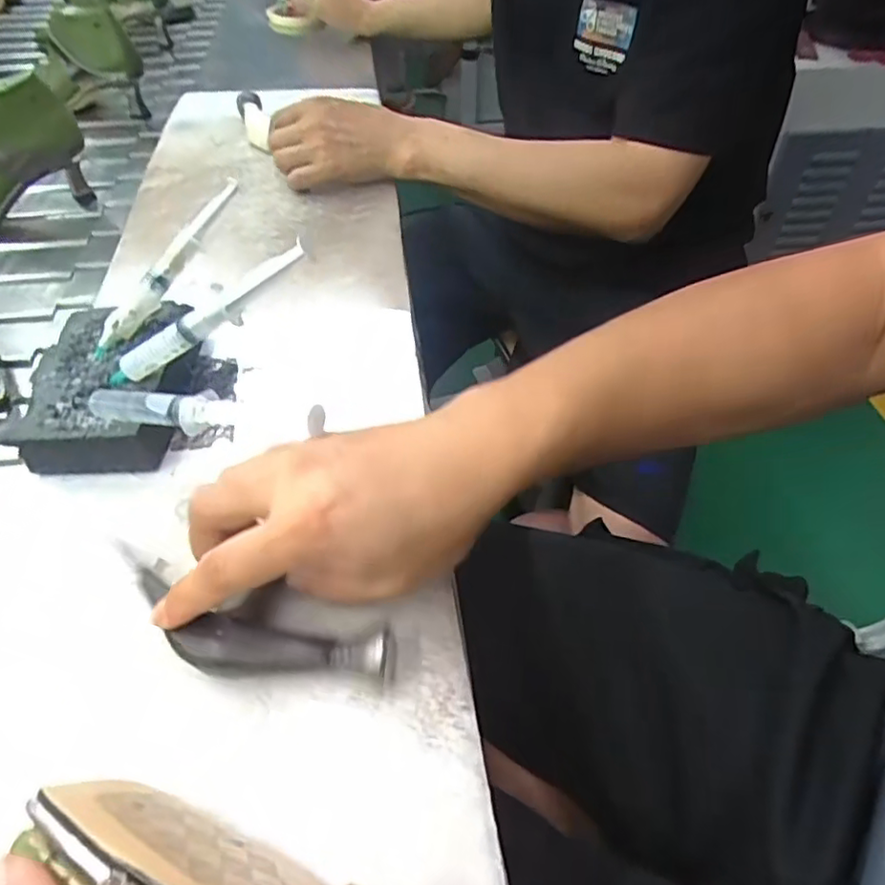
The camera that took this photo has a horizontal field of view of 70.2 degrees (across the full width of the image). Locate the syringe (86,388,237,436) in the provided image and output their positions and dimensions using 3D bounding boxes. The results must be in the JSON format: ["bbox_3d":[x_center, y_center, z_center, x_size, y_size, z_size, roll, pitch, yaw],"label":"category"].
[{"bbox_3d":[-0.159,-0.020,0.351,0.113,0.012,0.024,5,46,26],"label":"syringe"}]

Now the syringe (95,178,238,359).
[{"bbox_3d":[-0.184,-0.120,0.423,0.014,0.014,0.151,25,76,22],"label":"syringe"}]

